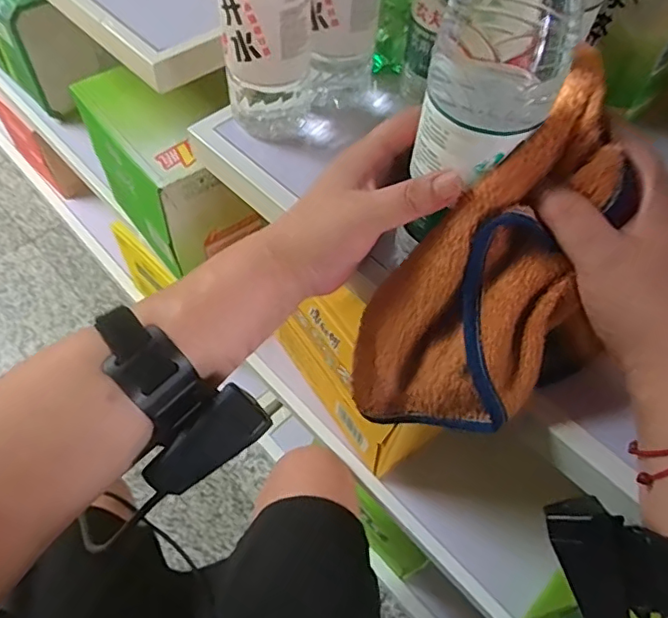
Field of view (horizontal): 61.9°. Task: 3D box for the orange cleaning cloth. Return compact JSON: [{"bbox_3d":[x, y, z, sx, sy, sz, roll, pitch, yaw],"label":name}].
[{"bbox_3d":[0.092,-0.010,0.317,0.113,0.231,0.050,38,32,20],"label":"orange cleaning cloth"}]

